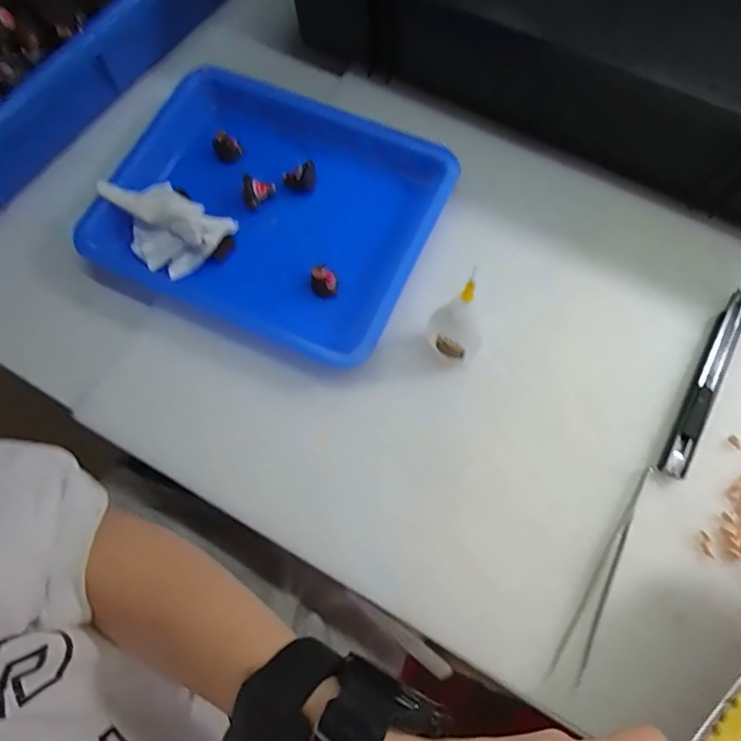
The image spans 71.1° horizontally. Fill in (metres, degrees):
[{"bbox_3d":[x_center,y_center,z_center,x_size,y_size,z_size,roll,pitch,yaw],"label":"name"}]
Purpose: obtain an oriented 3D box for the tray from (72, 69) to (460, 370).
[{"bbox_3d":[-0.070,-0.108,0.351,0.211,0.034,0.160,22,73,10],"label":"tray"}]

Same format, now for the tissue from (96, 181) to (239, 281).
[{"bbox_3d":[-0.137,-0.102,0.345,0.075,0.024,0.057,39,77,14],"label":"tissue"}]

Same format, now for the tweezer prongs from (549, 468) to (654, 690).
[{"bbox_3d":[0.133,0.111,0.292,0.013,0.004,0.123,27,74,11],"label":"tweezer prongs"}]

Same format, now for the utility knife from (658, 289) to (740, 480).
[{"bbox_3d":[0.211,0.006,0.325,0.014,0.007,0.134,29,74,12],"label":"utility knife"}]

